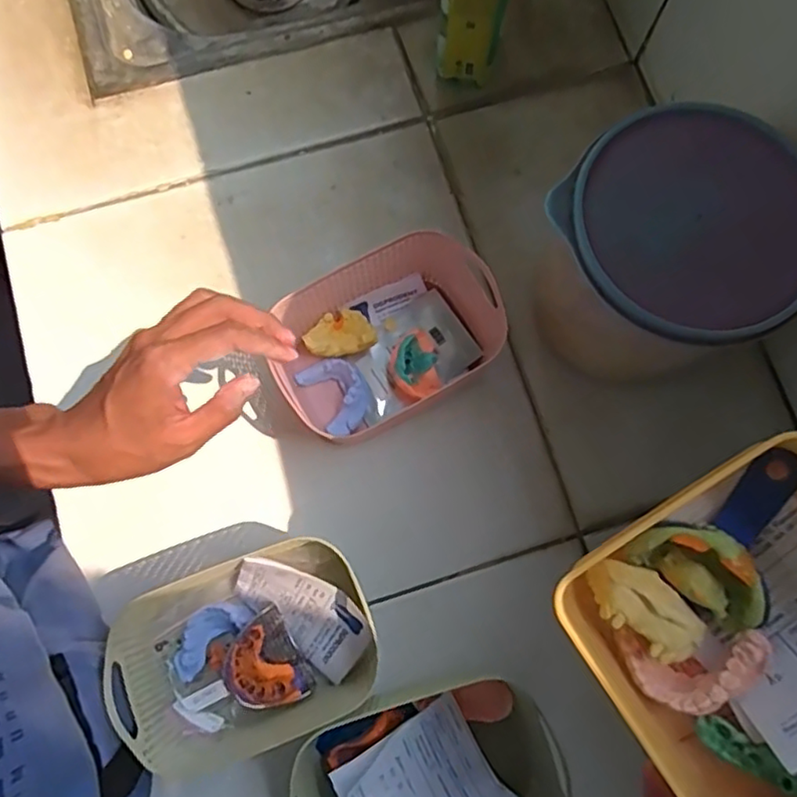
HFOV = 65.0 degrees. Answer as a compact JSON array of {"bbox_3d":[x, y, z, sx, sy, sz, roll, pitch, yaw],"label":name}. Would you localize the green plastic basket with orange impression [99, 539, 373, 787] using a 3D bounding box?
[{"bbox_3d":[-0.104,0.176,0.442,0.168,0.067,0.120,-20,82,-7],"label":"green plastic basket with orange impression"}]

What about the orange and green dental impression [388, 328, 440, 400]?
[{"bbox_3d":[0.012,-0.028,0.519,0.039,0.021,0.057,-9,81,-5],"label":"orange and green dental impression"}]

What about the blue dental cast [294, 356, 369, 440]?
[{"bbox_3d":[-0.049,-0.005,0.512,0.048,0.023,0.063,-32,84,-8],"label":"blue dental cast"}]

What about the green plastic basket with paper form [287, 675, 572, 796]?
[{"bbox_3d":[0.024,0.255,0.406,0.178,0.079,0.112,-17,82,-6],"label":"green plastic basket with paper form"}]

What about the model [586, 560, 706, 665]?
[{"bbox_3d":[0.111,0.097,0.286,0.029,0.026,0.048,-41,85,-9],"label":"model"}]

